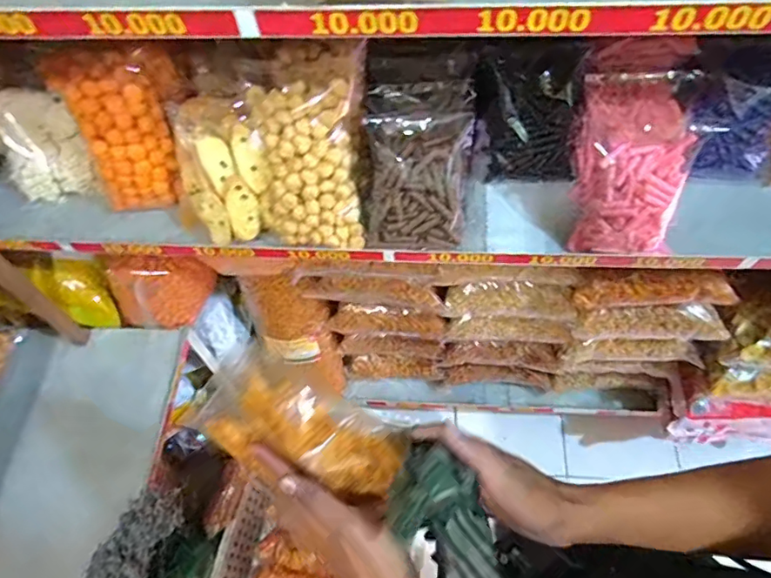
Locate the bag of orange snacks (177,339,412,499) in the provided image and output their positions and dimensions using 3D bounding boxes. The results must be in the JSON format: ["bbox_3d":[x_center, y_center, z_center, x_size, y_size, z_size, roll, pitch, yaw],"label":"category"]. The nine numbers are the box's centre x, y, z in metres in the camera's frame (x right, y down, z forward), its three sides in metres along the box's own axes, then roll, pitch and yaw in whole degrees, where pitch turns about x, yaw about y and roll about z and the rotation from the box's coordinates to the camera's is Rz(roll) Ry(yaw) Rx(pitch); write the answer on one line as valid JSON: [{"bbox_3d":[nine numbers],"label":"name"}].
[{"bbox_3d":[-0.069,0.110,0.444,0.172,0.042,0.080,22,64,5],"label":"bag of orange snacks"}]

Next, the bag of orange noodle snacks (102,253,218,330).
[{"bbox_3d":[-0.404,0.006,0.970,0.176,0.177,0.063,-10,61,-1],"label":"bag of orange noodle snacks"}]

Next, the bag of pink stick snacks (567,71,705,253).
[{"bbox_3d":[0.318,-0.173,0.712,0.123,0.131,0.210,8,62,9],"label":"bag of pink stick snacks"}]

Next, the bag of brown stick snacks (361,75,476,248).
[{"bbox_3d":[0.039,-0.171,0.722,0.145,0.124,0.184,1,61,5],"label":"bag of brown stick snacks"}]

